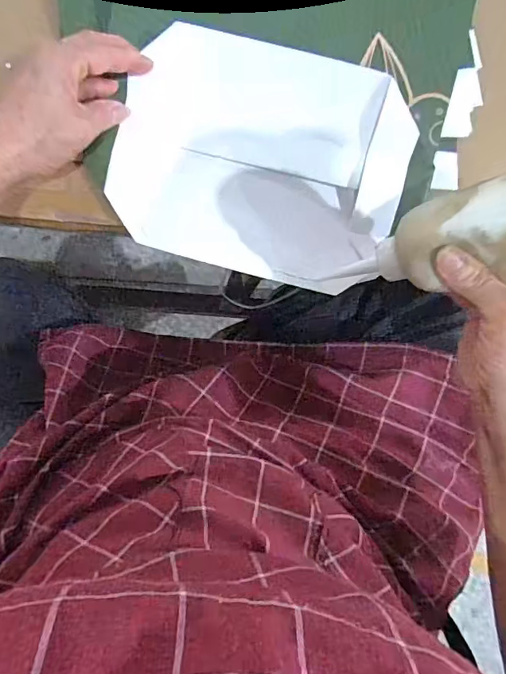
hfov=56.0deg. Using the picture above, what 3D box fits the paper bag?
[{"bbox_3d":[0.009,-0.133,0.353,0.210,0.048,0.164,13,84,-6],"label":"paper bag"}]

